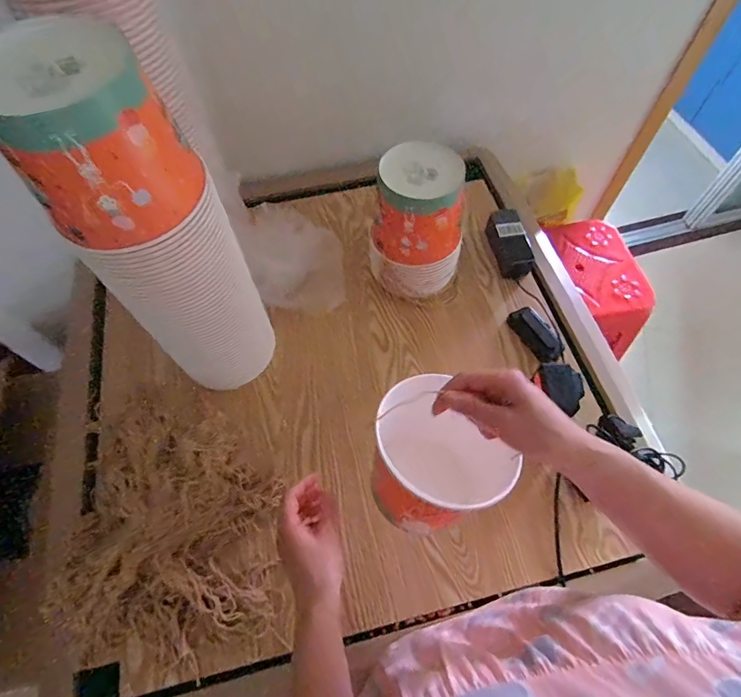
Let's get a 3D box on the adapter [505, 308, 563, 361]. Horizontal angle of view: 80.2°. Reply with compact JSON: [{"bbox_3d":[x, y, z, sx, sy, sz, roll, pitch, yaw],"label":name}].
[{"bbox_3d":[0.287,-0.027,0.760,0.049,0.040,0.111,-27,66,-14],"label":"adapter"}]

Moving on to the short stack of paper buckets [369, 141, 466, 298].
[{"bbox_3d":[0.084,-0.201,0.751,0.156,0.226,0.141,15,63,9],"label":"short stack of paper buckets"}]

